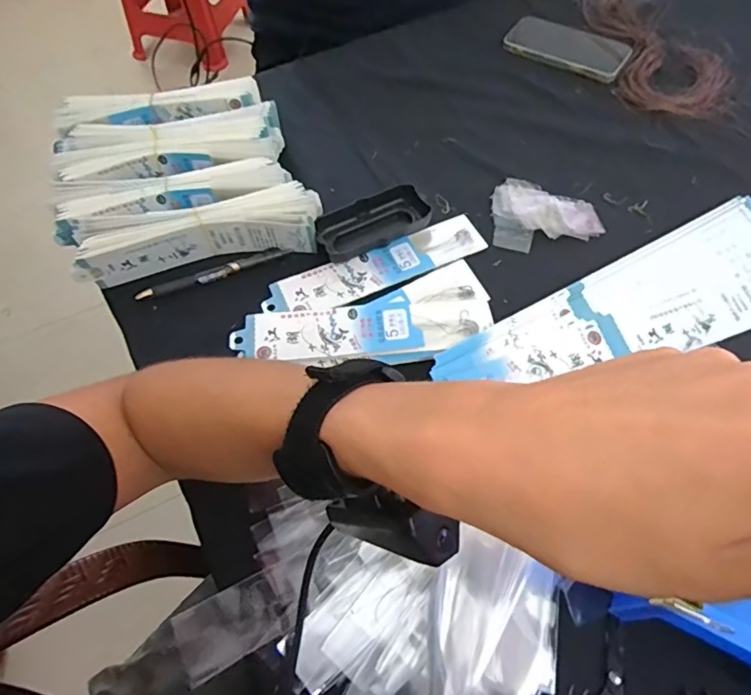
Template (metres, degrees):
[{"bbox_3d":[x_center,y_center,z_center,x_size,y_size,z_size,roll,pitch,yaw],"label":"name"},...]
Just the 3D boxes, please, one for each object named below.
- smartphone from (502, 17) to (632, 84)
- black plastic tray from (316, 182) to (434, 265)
[{"bbox_3d":[0.245,-0.385,0.671,0.148,0.009,0.076,26,64,15],"label":"smartphone"},{"bbox_3d":[-0.002,-0.121,0.512,0.108,0.024,0.049,-22,62,-11],"label":"black plastic tray"}]

